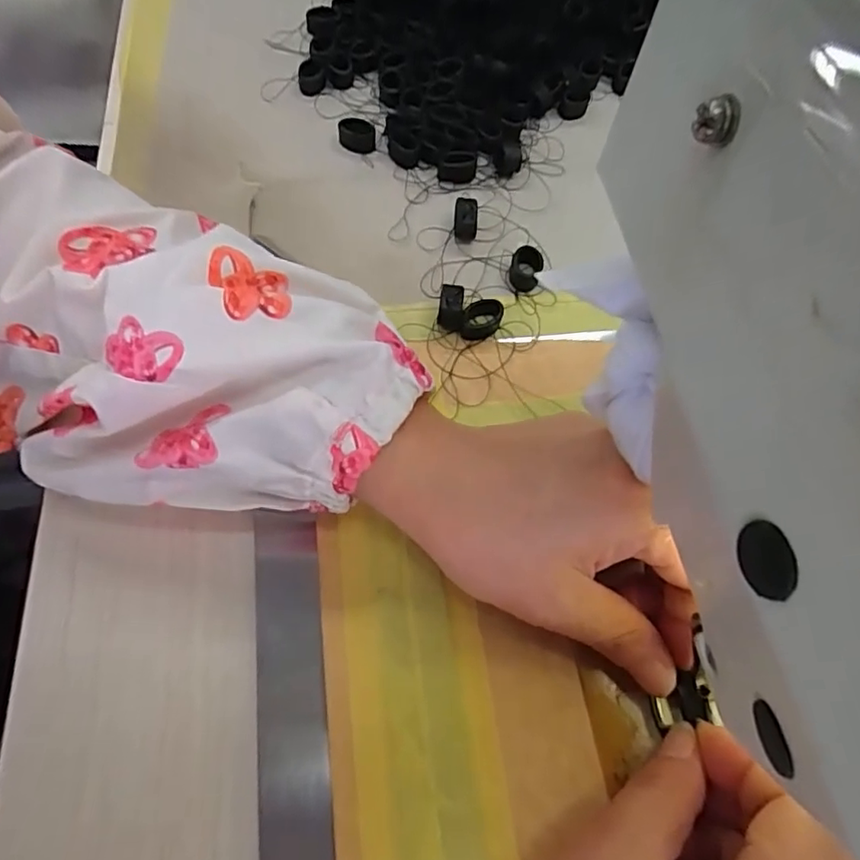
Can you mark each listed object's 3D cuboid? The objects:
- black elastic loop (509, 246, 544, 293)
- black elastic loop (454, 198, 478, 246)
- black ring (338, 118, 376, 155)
[{"bbox_3d":[0.045,-0.076,0.277,0.014,0.009,0.020,19,63,6],"label":"black elastic loop"},{"bbox_3d":[0.017,-0.101,0.284,0.011,0.012,0.018,5,63,-1],"label":"black elastic loop"},{"bbox_3d":[-0.039,-0.156,0.311,0.019,0.008,0.019,2,63,-3],"label":"black ring"}]

